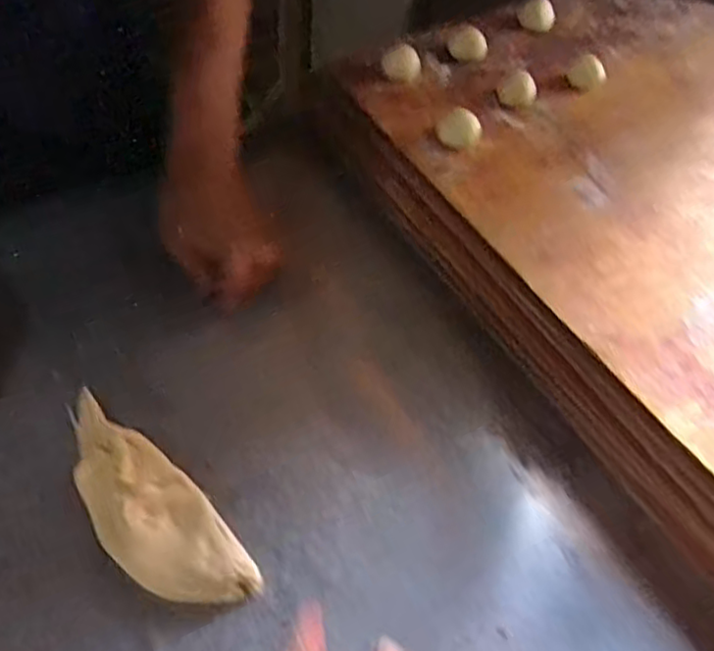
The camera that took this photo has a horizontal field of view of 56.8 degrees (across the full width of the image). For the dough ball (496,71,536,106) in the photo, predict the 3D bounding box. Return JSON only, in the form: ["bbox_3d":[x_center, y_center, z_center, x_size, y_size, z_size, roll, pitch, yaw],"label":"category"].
[{"bbox_3d":[0.141,-0.209,0.582,0.031,0.016,0.031,2,53,-3],"label":"dough ball"}]

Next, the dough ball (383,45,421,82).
[{"bbox_3d":[0.040,-0.236,0.595,0.032,0.019,0.026,8,53,1],"label":"dough ball"}]

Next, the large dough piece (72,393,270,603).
[{"bbox_3d":[-0.134,0.111,0.411,0.177,0.015,0.058,38,60,23],"label":"large dough piece"}]

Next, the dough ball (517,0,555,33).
[{"bbox_3d":[0.180,-0.311,0.656,0.028,0.023,0.030,2,53,-3],"label":"dough ball"}]

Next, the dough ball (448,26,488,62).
[{"bbox_3d":[0.105,-0.265,0.622,0.026,0.020,0.030,-23,59,-20],"label":"dough ball"}]

